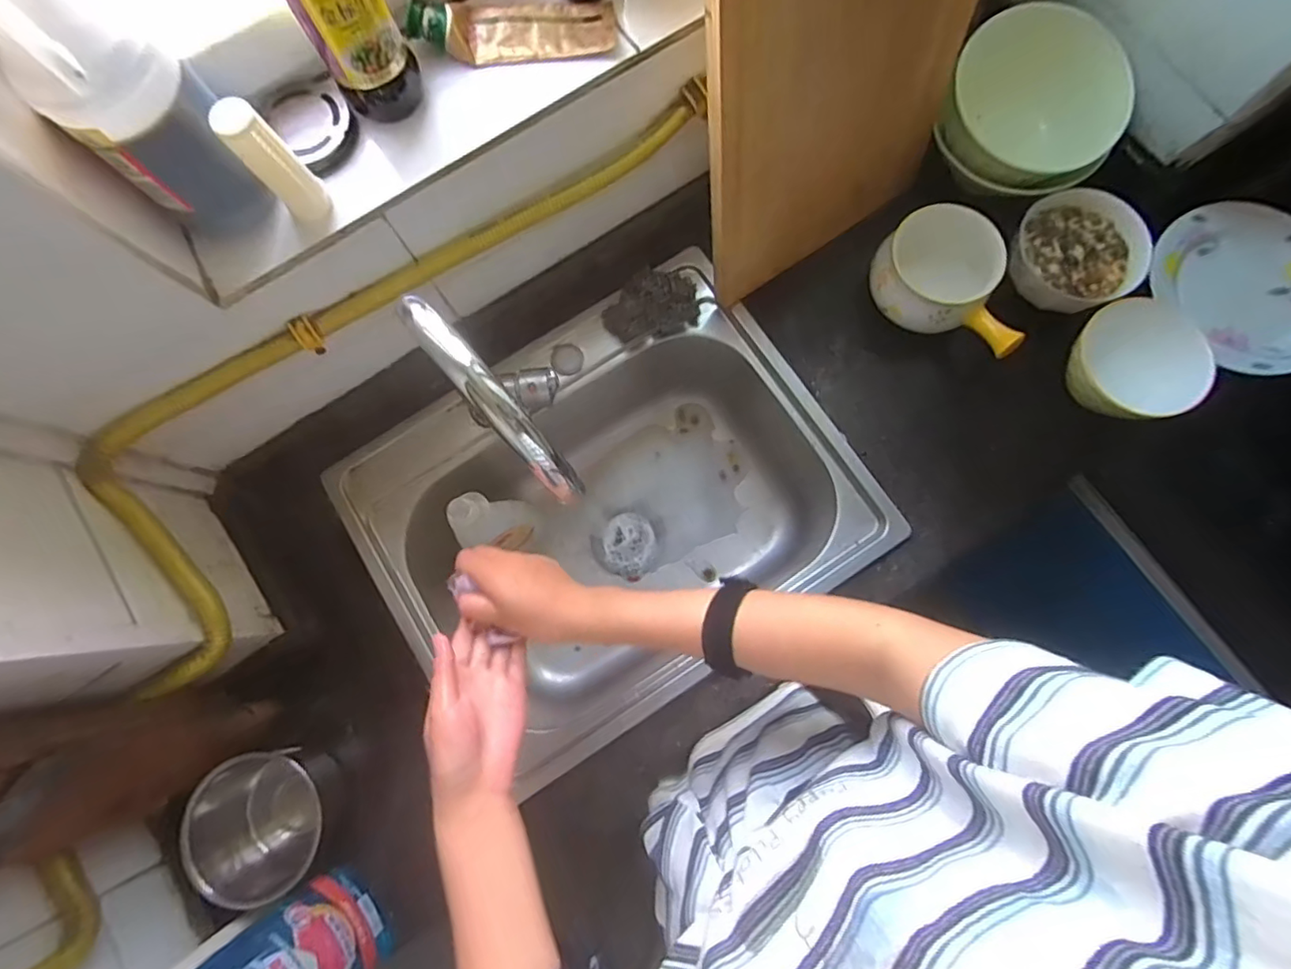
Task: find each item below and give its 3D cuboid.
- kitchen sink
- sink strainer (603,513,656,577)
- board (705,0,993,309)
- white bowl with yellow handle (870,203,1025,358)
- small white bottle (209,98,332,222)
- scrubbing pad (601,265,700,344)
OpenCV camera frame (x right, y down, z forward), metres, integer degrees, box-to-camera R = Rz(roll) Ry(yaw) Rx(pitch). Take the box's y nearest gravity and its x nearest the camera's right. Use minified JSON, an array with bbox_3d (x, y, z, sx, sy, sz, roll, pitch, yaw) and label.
[{"bbox_3d":[-0.035,0.039,0.747,0.526,0.224,0.419,-34,80,-5],"label":"kitchen sink"},{"bbox_3d":[-0.023,0.088,0.843,0.074,0.008,0.089,-9,79,0],"label":"sink strainer"},{"bbox_3d":[0.191,-0.381,0.514,0.312,0.431,0.020,-35,68,-6],"label":"board"},{"bbox_3d":[0.358,-0.227,0.681,0.177,0.112,0.132,40,83,8],"label":"white bowl with yellow handle"},{"bbox_3d":[-0.266,-0.231,0.415,0.032,0.084,0.029,-40,81,-6],"label":"small white bottle"},{"bbox_3d":[0.008,-0.218,0.689,0.116,0.038,0.072,-17,79,-2],"label":"scrubbing pad"}]

